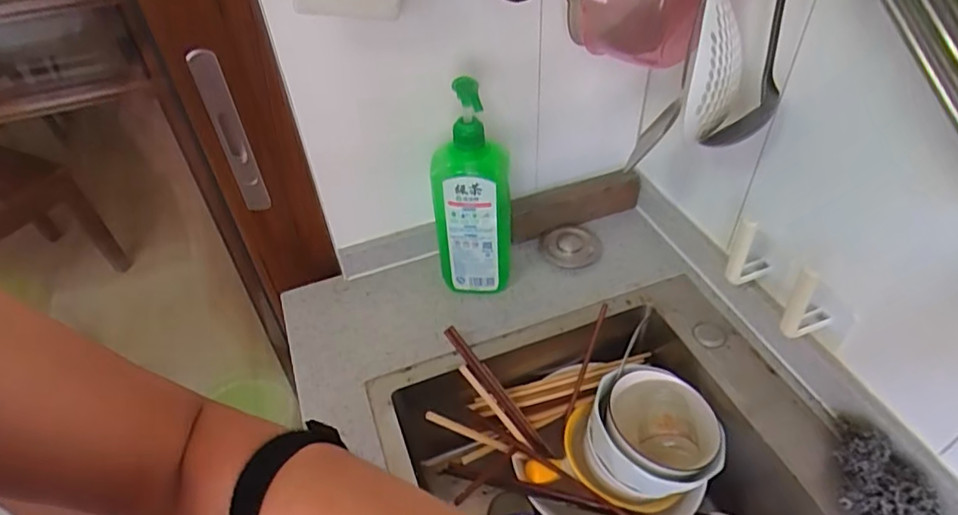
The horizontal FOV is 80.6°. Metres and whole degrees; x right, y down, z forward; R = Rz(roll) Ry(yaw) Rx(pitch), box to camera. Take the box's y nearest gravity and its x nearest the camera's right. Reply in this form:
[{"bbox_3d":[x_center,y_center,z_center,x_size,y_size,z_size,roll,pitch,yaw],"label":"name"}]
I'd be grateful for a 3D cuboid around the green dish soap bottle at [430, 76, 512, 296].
[{"bbox_3d":[-0.009,-0.073,0.681,0.092,0.277,0.070,-3,44,2],"label":"green dish soap bottle"}]

